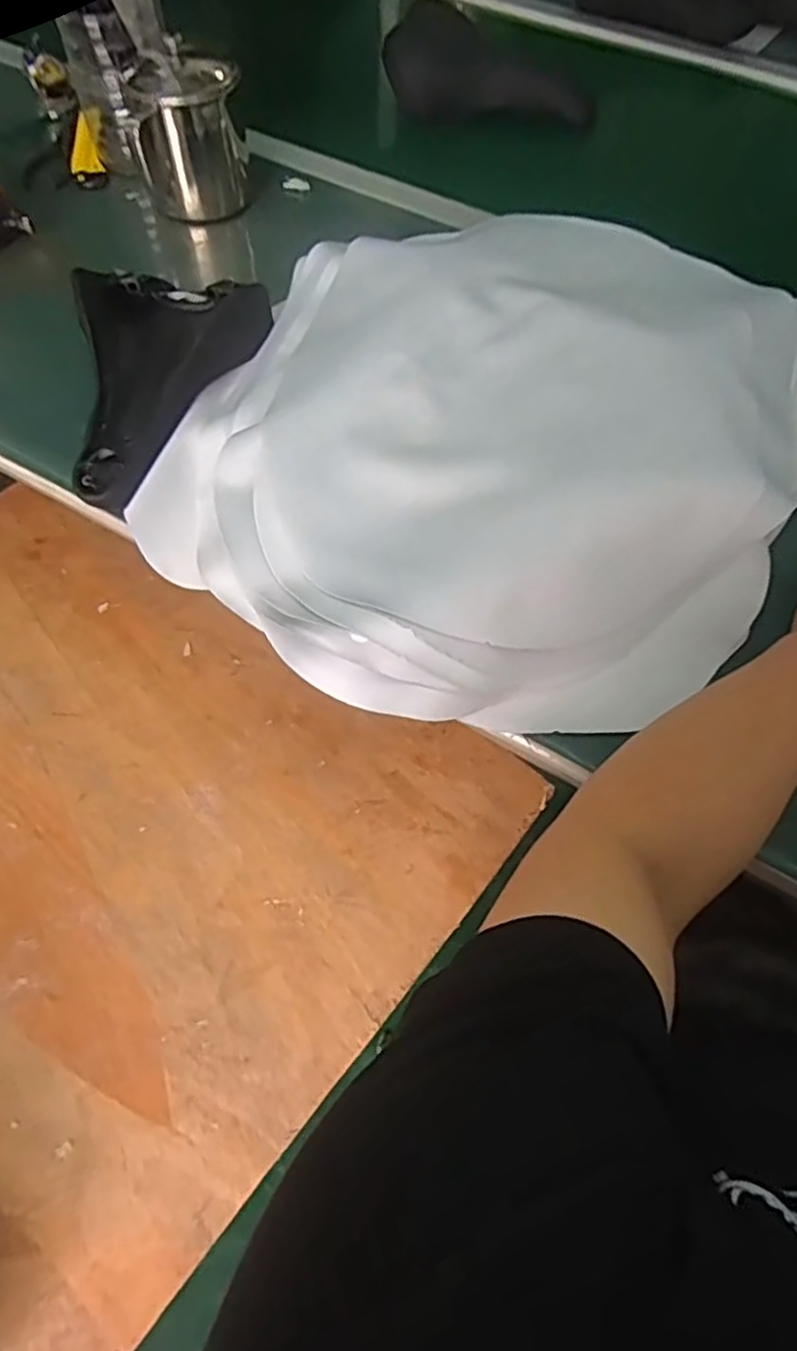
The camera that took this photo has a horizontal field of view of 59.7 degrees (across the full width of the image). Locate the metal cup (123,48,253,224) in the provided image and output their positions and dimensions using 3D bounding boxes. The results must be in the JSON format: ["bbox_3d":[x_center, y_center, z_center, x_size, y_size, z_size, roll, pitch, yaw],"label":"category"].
[{"bbox_3d":[-0.216,-0.559,0.717,0.108,0.127,0.102,1,62,-1],"label":"metal cup"}]

